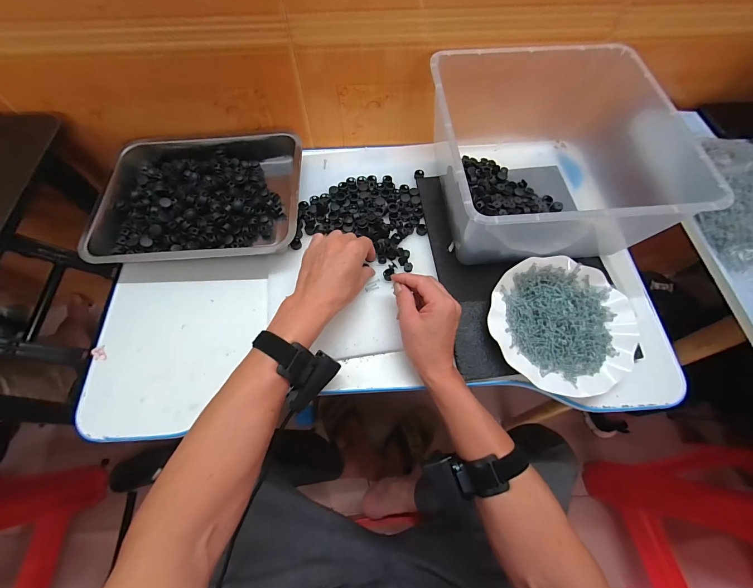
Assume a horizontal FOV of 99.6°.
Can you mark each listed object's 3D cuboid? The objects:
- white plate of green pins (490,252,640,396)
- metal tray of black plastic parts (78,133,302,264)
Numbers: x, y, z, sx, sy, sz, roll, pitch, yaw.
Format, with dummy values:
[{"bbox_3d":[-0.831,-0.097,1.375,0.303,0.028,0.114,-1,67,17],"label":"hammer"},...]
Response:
[{"bbox_3d":[0.245,0.041,0.427,0.181,0.039,0.180,0,66,0],"label":"white plate of green pins"},{"bbox_3d":[-0.275,-0.168,0.513,0.309,0.050,0.253,-2,66,-1],"label":"metal tray of black plastic parts"}]

